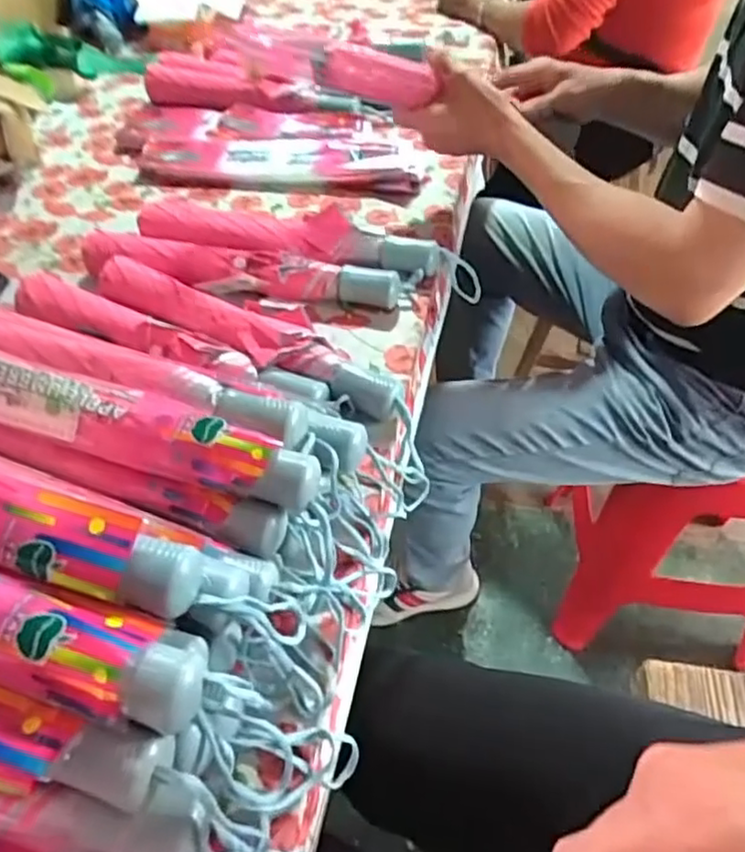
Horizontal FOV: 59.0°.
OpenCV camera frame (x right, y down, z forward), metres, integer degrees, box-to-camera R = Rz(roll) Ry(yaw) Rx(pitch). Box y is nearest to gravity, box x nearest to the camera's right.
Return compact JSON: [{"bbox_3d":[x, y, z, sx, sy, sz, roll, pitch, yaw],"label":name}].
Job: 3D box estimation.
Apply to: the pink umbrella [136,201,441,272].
[{"bbox_3d":[-0.096,-0.193,0.718,0.340,0.048,0.077,8,48,7],"label":"pink umbrella"}]

